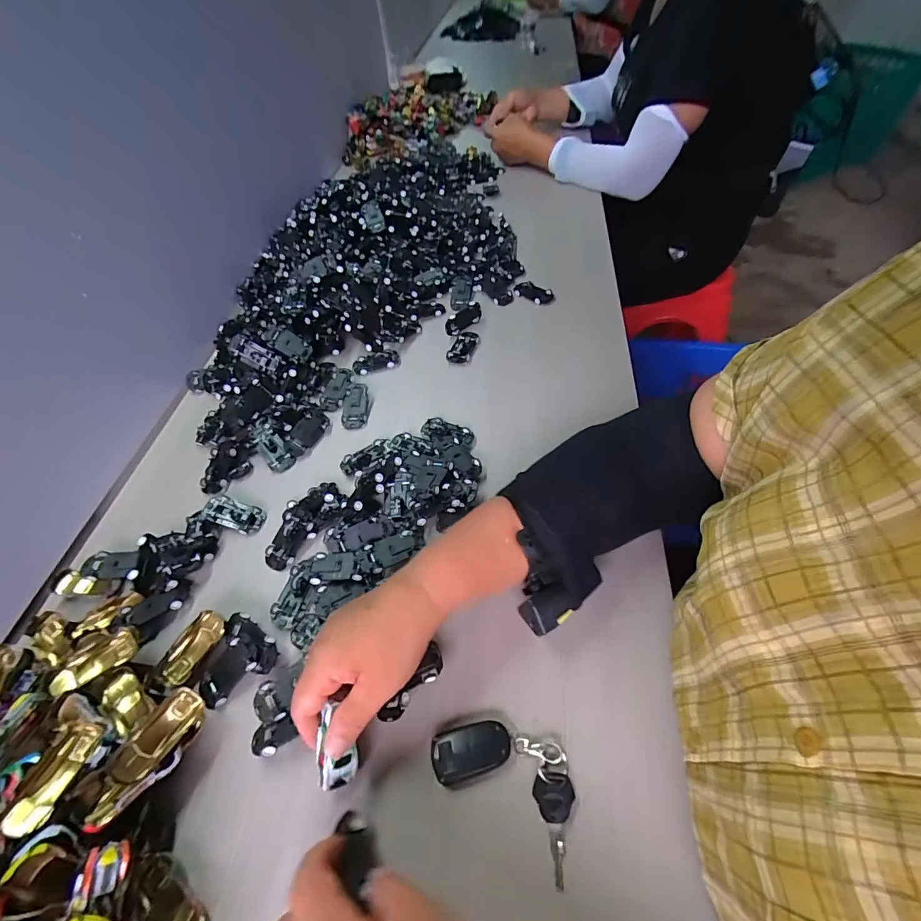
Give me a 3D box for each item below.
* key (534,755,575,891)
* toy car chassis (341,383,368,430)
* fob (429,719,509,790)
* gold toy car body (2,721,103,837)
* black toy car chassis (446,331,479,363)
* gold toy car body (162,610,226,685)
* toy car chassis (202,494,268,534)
[{"bbox_3d":[0.066,0.242,0.294,0.026,0.006,0.066,-8,52,1],"label":"key"},{"bbox_3d":[-0.135,-0.070,0.558,0.030,0.006,0.065,-1,69,4],"label":"toy car chassis"},{"bbox_3d":[0.007,0.214,0.320,0.057,0.011,0.034,-18,52,-7],"label":"fob"},{"bbox_3d":[-0.277,0.215,0.298,0.029,0.017,0.064,-5,28,1],"label":"gold toy car body"},{"bbox_3d":[0.004,-0.161,0.611,0.034,0.012,0.061,13,55,17],"label":"black toy car chassis"},{"bbox_3d":[-0.237,0.164,0.385,0.030,0.018,0.062,26,60,25],"label":"gold toy car body"},{"bbox_3d":[-0.248,0.057,0.474,0.067,0.011,0.031,10,54,15],"label":"toy car chassis"}]

